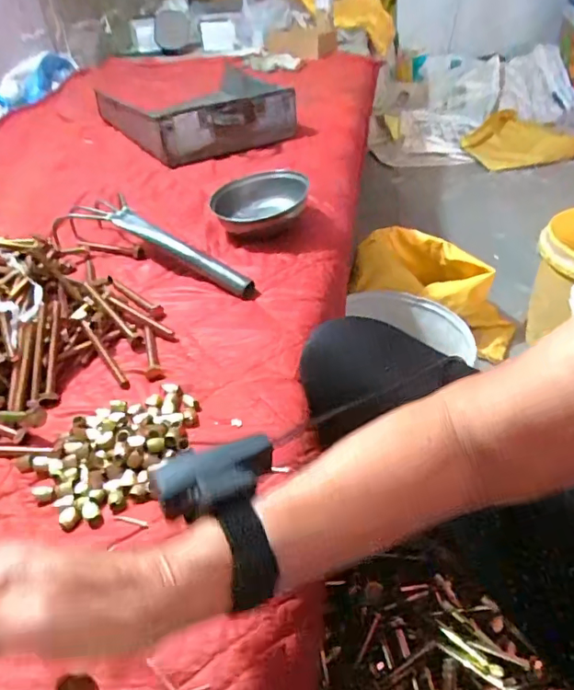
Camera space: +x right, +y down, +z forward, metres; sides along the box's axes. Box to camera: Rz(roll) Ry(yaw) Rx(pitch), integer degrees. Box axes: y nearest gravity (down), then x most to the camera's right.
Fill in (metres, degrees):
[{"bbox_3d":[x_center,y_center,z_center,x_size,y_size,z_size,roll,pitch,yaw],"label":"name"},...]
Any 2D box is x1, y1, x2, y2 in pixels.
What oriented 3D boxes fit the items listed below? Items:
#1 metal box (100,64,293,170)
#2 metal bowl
[{"bbox_3d":[-0.178,-0.449,0.985,0.312,0.084,0.304,-23,44,-22],"label":"metal box"},{"bbox_3d":[-0.038,-0.197,0.718,0.124,0.043,0.137,3,41,7],"label":"metal bowl"}]

